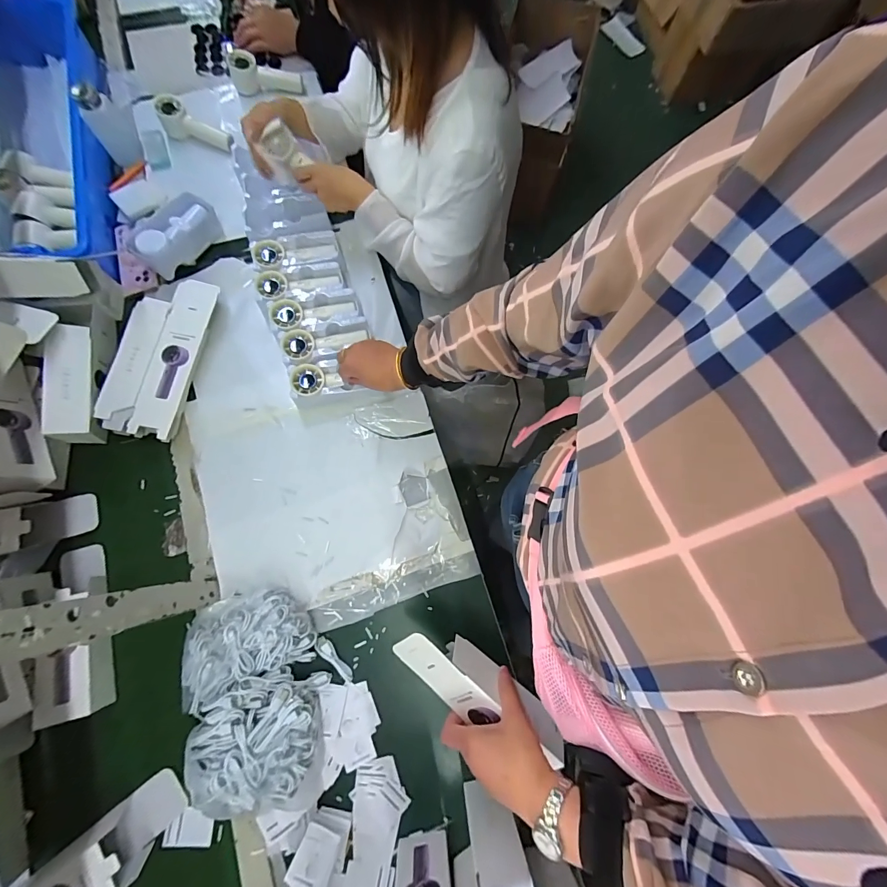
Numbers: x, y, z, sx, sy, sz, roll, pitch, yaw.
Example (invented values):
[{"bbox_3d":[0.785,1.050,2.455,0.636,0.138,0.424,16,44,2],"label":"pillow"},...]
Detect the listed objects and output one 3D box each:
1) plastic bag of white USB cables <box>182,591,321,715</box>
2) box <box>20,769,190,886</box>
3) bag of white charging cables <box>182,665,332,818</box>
[{"bbox_3d":[-0.290,0.304,0.576,0.190,0.058,0.150,-10,76,-5],"label":"plastic bag of white USB cables"},{"bbox_3d":[-0.466,0.563,0.511,0.244,0.057,0.086,-35,78,-29],"label":"box"},{"bbox_3d":[-0.255,0.411,0.544,0.186,0.068,0.163,7,75,0],"label":"bag of white charging cables"}]

